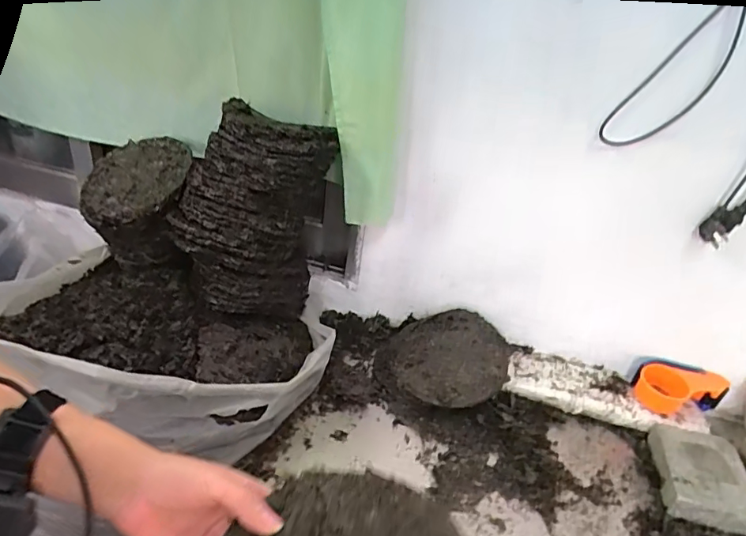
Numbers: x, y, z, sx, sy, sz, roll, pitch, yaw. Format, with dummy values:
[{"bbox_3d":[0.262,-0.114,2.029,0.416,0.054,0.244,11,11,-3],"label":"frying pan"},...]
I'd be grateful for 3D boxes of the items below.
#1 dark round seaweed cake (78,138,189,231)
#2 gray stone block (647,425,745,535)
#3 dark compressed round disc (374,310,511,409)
[{"bbox_3d":[-0.420,-0.157,0.872,0.183,0.026,0.194,-7,54,4],"label":"dark round seaweed cake"},{"bbox_3d":[0.507,0.316,0.759,0.127,0.048,0.156,10,31,5],"label":"gray stone block"},{"bbox_3d":[0.121,0.164,0.883,0.224,0.099,0.187,10,31,4],"label":"dark compressed round disc"}]

